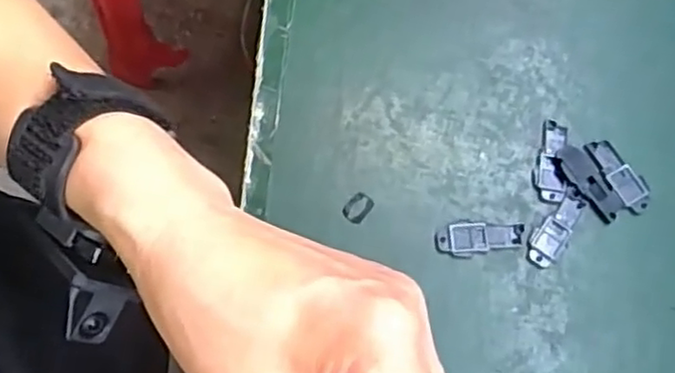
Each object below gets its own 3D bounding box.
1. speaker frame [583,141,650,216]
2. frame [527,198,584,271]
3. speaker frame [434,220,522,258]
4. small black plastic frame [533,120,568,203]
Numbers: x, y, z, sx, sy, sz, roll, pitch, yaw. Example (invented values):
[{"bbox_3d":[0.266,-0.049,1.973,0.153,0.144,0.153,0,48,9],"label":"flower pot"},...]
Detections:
[{"bbox_3d":[0.135,-0.006,0.327,0.015,0.004,0.039,-34,77,-11],"label":"speaker frame"},{"bbox_3d":[0.102,0.021,0.319,0.014,0.004,0.038,34,75,8],"label":"frame"},{"bbox_3d":[0.066,0.023,0.317,0.041,0.004,0.015,-10,74,-5],"label":"speaker frame"},{"bbox_3d":[0.102,-0.013,0.328,0.014,0.004,0.041,8,73,0],"label":"small black plastic frame"}]

